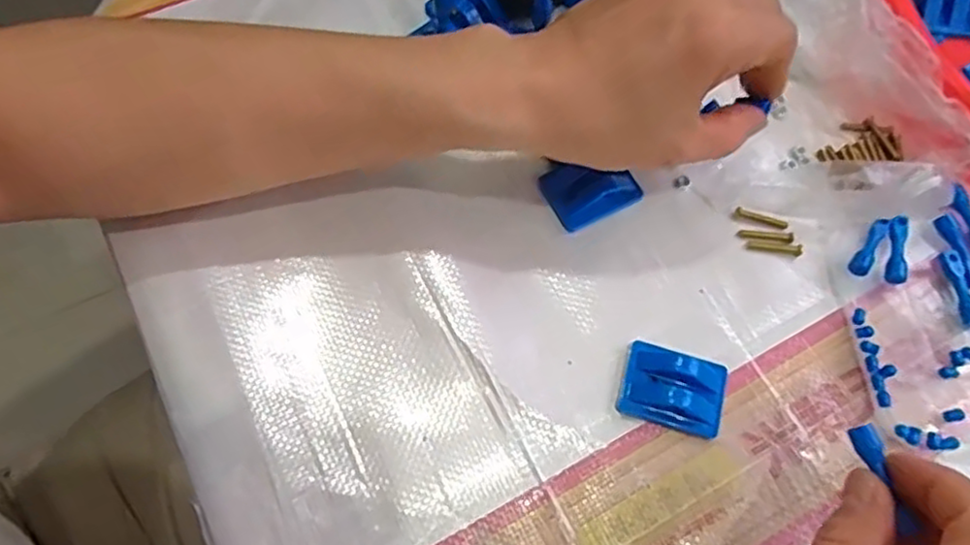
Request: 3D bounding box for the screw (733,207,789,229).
[{"bbox_3d":[0.139,-0.027,0.341,0.026,0.005,0.004,17,68,6],"label":"screw"}]

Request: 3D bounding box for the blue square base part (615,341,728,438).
[{"bbox_3d":[0.084,0.051,0.302,0.045,0.013,0.033,16,68,6],"label":"blue square base part"}]

